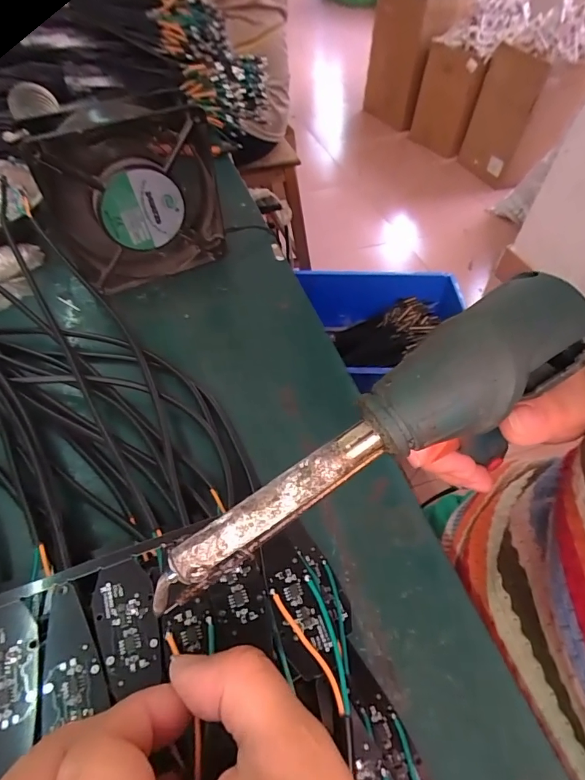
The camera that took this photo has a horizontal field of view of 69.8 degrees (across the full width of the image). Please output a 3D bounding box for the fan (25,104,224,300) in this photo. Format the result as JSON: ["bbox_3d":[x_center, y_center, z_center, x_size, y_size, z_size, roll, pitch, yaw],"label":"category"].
[{"bbox_3d":[-0.119,-0.144,0.317,0.120,0.112,0.044,-25,57,-19],"label":"fan"}]

